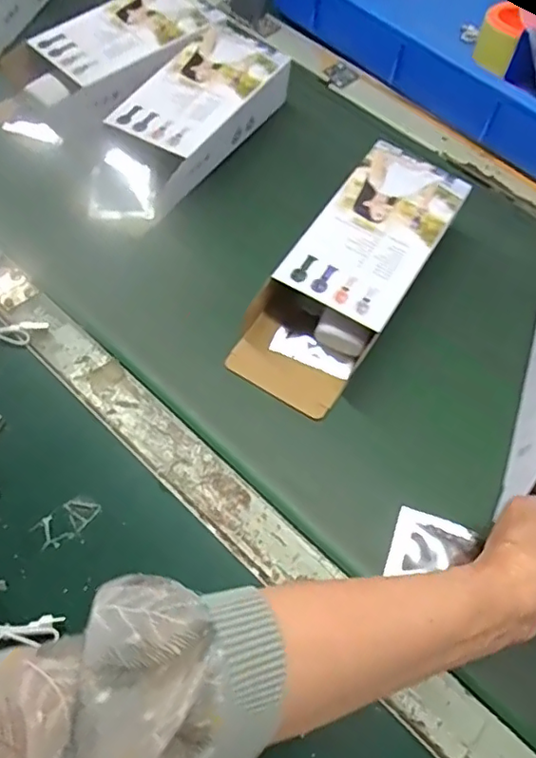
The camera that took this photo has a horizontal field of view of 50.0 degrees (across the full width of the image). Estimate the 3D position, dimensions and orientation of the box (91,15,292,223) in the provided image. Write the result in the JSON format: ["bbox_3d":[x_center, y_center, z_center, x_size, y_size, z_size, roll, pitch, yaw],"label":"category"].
[{"bbox_3d":[-0.082,-0.256,0.570,0.096,0.053,0.254,29,63,18],"label":"box"}]

